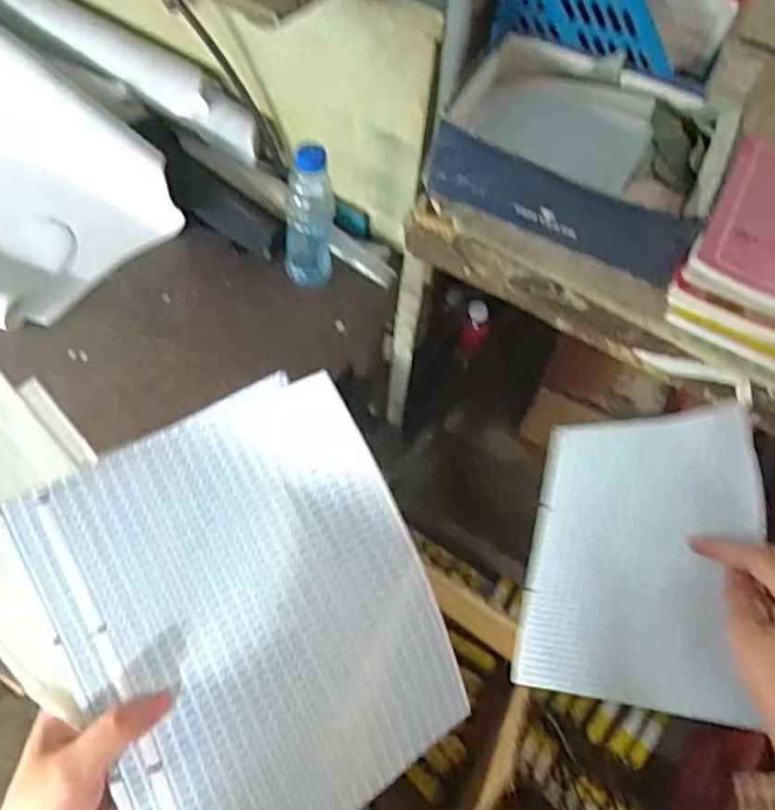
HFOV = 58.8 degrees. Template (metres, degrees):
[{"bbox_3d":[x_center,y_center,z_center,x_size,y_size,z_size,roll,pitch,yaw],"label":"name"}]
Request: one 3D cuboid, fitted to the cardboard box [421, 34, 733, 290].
[{"bbox_3d":[0.227,-0.297,0.812,0.296,0.101,0.233,25,59,11],"label":"cardboard box"}]

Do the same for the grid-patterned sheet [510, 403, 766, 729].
[{"bbox_3d":[0.170,0.101,0.477,0.155,0.015,0.194,-8,61,42],"label":"grid-patterned sheet"}]

